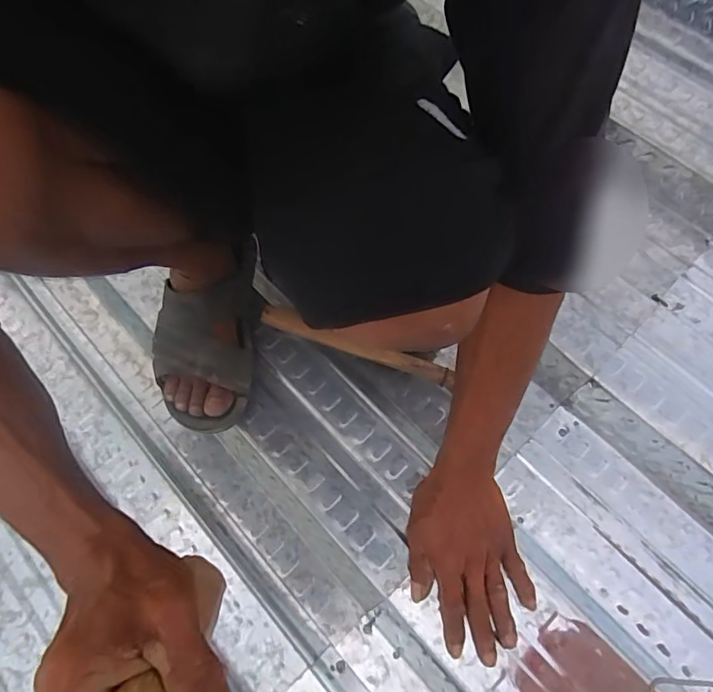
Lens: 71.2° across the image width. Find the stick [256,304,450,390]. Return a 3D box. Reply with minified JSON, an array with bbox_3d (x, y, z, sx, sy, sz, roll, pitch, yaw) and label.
[{"bbox_3d":[-0.001,-0.002,0.595,0.229,0.021,0.024,20,71,-4],"label":"stick"}]

